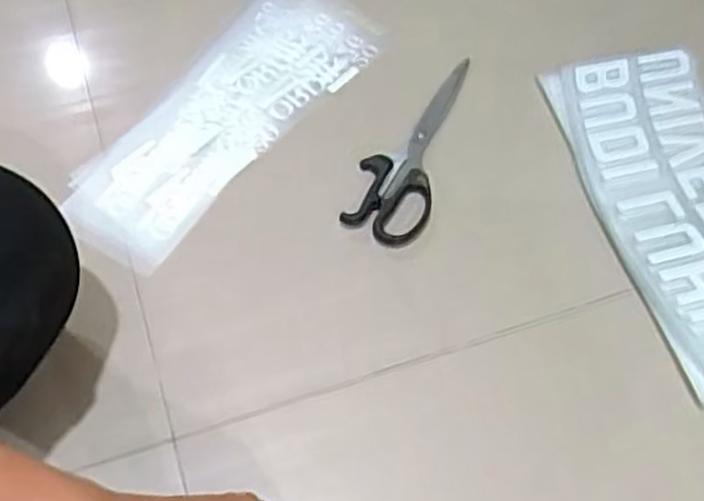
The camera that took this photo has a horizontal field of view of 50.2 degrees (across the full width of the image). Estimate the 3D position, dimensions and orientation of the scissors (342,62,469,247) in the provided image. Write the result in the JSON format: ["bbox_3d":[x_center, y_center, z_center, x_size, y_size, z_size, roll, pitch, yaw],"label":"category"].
[{"bbox_3d":[0.048,-0.087,0.612,0.060,0.014,0.190,16,61,7],"label":"scissors"}]

